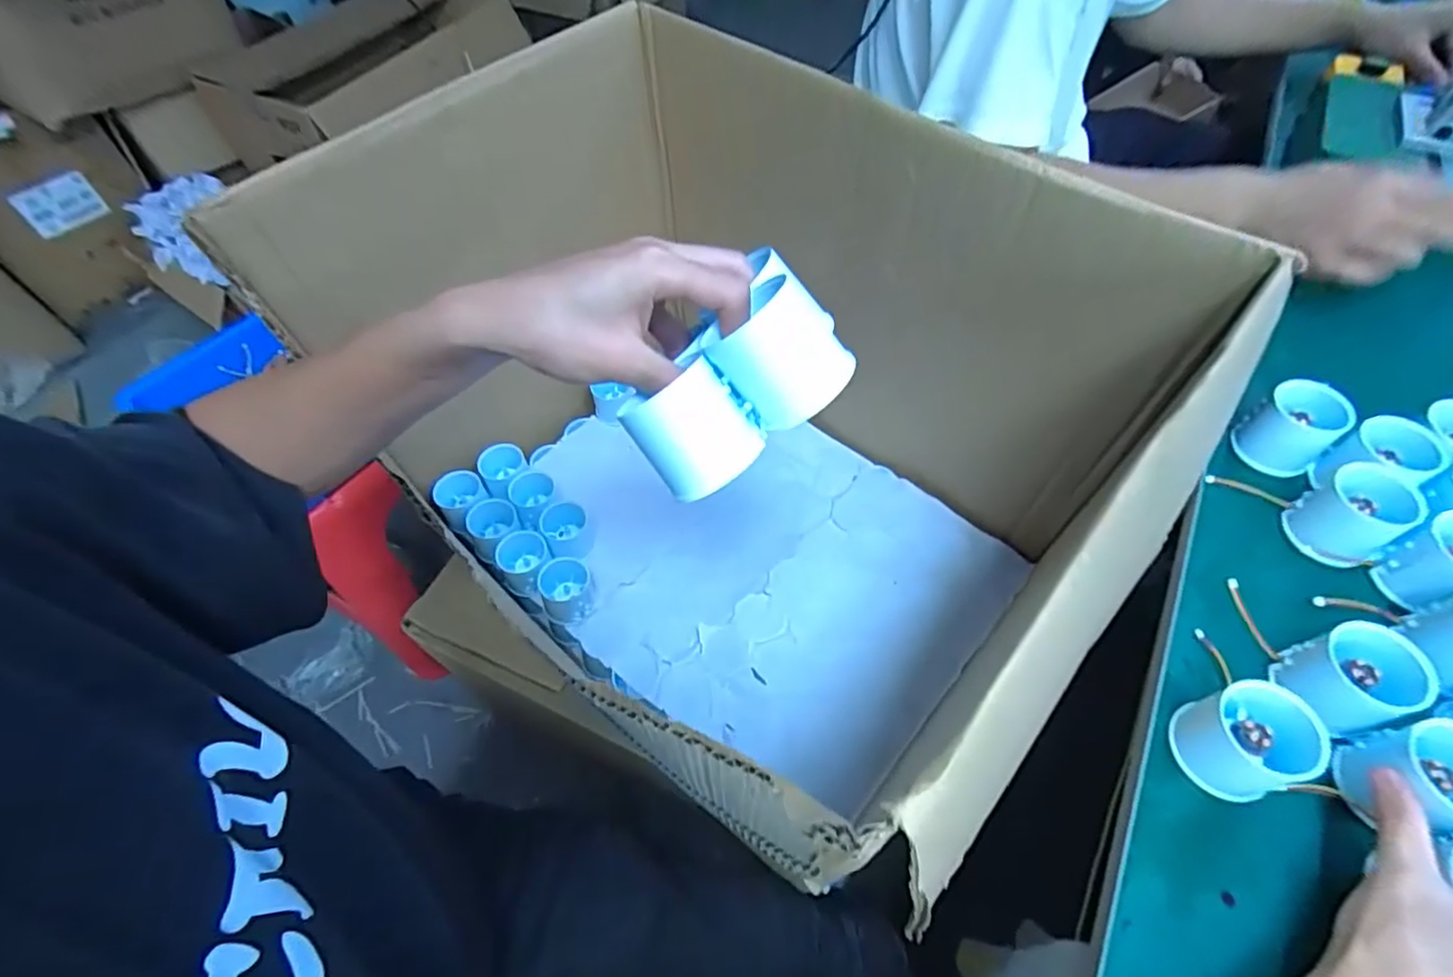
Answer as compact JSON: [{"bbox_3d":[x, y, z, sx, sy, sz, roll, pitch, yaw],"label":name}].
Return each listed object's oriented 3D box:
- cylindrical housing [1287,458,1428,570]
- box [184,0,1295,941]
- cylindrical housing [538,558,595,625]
[{"bbox_3d":[0.438,0.019,0.449,0.056,0.057,0.054,0,56,1],"label":"cylindrical housing"},{"bbox_3d":[-0.029,-0.057,0.597,0.657,0.482,0.458,32,62,20],"label":"box"},{"bbox_3d":[-0.168,0.110,0.682,0.052,0.056,0.056,0,56,1],"label":"cylindrical housing"}]

